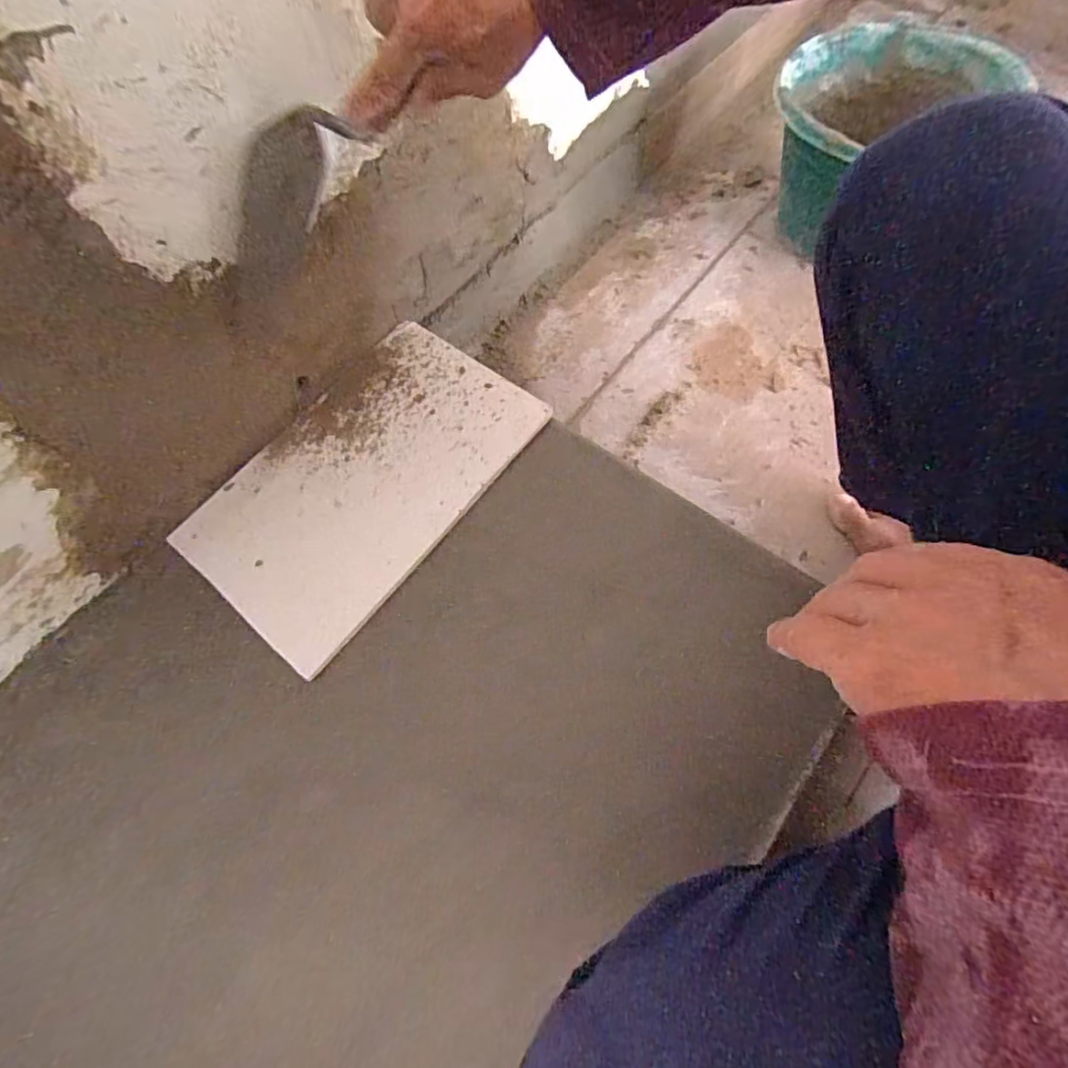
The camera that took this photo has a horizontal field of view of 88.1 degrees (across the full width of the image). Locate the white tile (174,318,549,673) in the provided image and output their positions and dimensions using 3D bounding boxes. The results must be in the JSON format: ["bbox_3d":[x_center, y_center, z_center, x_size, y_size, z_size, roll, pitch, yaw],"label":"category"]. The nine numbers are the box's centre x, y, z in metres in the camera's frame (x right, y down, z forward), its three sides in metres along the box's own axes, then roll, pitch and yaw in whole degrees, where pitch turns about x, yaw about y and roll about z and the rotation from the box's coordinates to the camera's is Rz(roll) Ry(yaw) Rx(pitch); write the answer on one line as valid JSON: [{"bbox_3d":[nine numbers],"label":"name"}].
[{"bbox_3d":[-0.159,-0.055,0.528,0.192,0.016,0.325,37,75,12],"label":"white tile"}]

